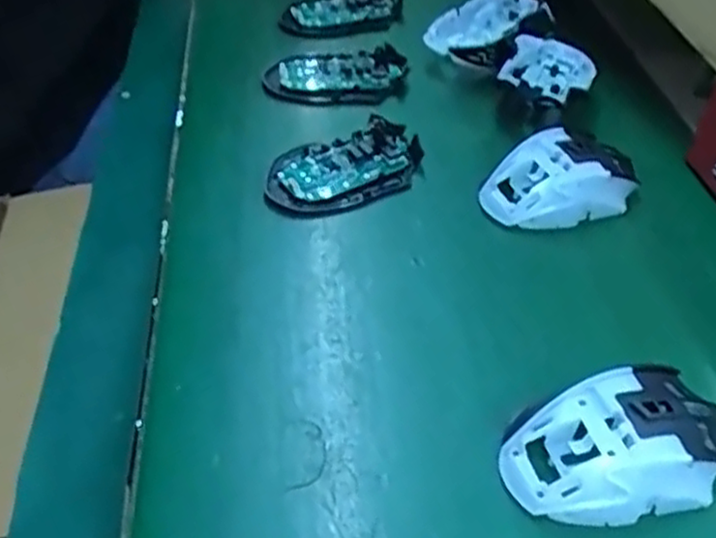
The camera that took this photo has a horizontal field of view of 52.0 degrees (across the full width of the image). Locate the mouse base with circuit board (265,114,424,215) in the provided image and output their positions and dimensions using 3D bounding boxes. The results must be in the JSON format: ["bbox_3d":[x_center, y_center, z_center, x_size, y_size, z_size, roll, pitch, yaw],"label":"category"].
[{"bbox_3d":[-0.007,-0.072,0.514,0.112,0.020,0.065,-19,49,-21],"label":"mouse base with circuit board"}]

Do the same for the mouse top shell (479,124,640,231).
[{"bbox_3d":[0.136,-0.062,0.500,0.112,0.035,0.057,-13,47,-16],"label":"mouse top shell"}]

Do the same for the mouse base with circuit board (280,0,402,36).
[{"bbox_3d":[-0.014,-0.237,0.677,0.116,0.018,0.055,-14,47,-16],"label":"mouse base with circuit board"}]

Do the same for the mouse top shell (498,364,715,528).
[{"bbox_3d":[0.128,0.085,0.353,0.118,0.038,0.064,-13,47,-15],"label":"mouse top shell"}]

